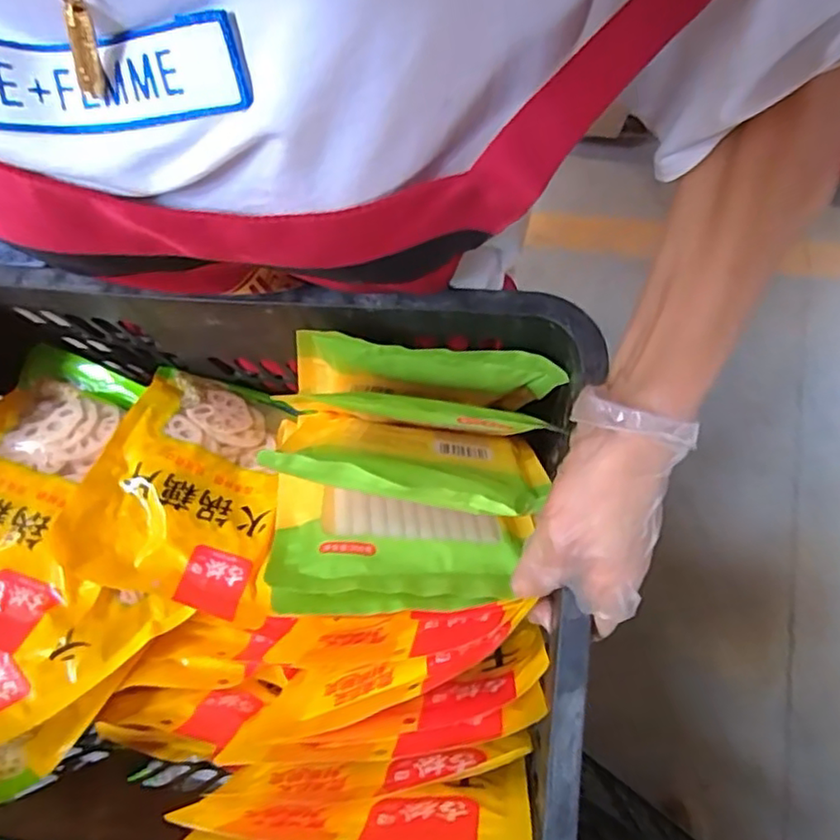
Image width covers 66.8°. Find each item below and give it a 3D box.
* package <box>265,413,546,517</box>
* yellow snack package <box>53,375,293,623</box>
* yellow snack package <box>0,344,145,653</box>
[{"bbox_3d":[-0.003,0.021,0.404,0.157,0.141,0.014,10,100,2],"label":"package"},{"bbox_3d":[-0.173,0.041,0.472,0.118,0.026,0.184,20,55,-12],"label":"yellow snack package"},{"bbox_3d":[-0.278,0.043,0.446,0.141,0.033,0.210,13,57,-3],"label":"yellow snack package"}]

